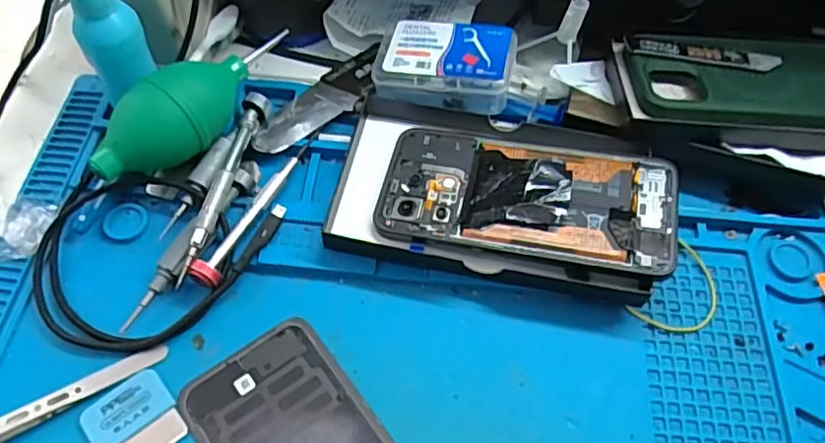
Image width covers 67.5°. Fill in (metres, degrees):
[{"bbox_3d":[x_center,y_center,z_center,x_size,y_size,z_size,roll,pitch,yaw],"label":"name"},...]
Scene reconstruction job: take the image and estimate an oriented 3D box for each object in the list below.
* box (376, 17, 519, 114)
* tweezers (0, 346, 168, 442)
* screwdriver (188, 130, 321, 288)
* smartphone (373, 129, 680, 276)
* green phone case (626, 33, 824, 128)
[{"bbox_3d":[0.020,-0.098,0.390,0.083,0.034,0.053,10,59,4],"label":"box"},{"bbox_3d":[-0.174,0.087,0.297,0.107,0.013,0.011,-26,63,-17],"label":"tweezers"},{"bbox_3d":[-0.084,-0.011,0.352,0.014,0.016,0.119,25,61,13],"label":"screwdriver"},{"bbox_3d":[0.063,-0.016,0.345,0.160,0.011,0.074,8,58,10],"label":"smartphone"},{"bbox_3d":[0.213,-0.091,0.386,0.152,0.008,0.077,-1,59,-3],"label":"green phone case"}]

